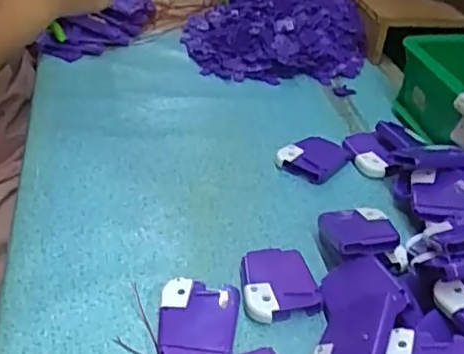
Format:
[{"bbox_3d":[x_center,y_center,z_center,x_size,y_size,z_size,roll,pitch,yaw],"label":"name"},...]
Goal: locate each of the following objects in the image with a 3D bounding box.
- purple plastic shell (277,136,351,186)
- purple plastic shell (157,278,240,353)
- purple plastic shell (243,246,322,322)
[{"bbox_3d":[0.076,-0.018,0.538,0.047,0.014,0.063,28,44,30],"label":"purple plastic shell"},{"bbox_3d":[-0.023,0.094,0.374,0.049,0.014,0.060,6,37,4],"label":"purple plastic shell"},{"bbox_3d":[0.034,0.073,0.411,0.052,0.011,0.063,0,37,-4],"label":"purple plastic shell"}]

